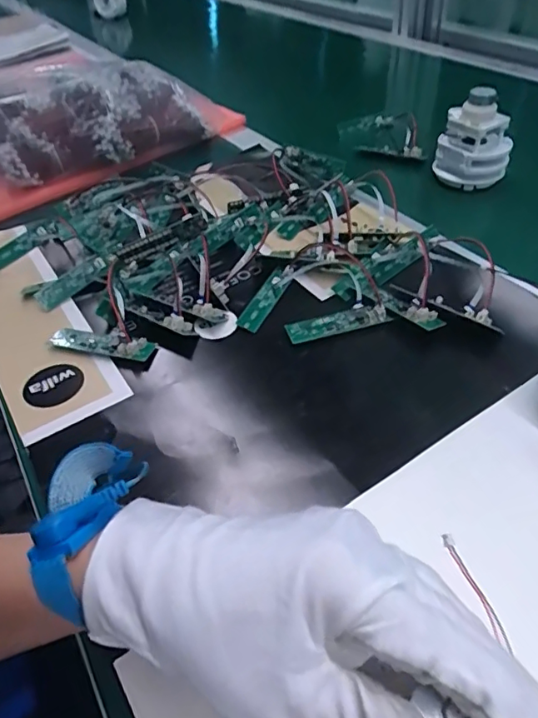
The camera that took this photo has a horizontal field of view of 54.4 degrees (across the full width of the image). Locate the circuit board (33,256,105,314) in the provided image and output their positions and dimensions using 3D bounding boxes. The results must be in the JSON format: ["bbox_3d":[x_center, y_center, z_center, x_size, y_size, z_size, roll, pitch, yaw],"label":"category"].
[{"bbox_3d":[-0.166,-0.064,0.444,0.064,0.018,0.011,-34,35,-11],"label":"circuit board"}]

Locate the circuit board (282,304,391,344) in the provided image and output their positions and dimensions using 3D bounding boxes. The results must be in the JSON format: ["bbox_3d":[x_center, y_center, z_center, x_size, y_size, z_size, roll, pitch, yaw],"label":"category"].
[{"bbox_3d":[0.051,-0.028,0.392,0.075,0.008,0.021,-15,55,-6],"label":"circuit board"}]

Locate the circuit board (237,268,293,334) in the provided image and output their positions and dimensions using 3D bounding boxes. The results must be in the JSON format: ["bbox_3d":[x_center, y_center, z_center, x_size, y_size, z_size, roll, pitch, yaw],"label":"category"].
[{"bbox_3d":[-0.003,-0.048,0.419,0.018,0.005,0.068,31,59,6],"label":"circuit board"}]

